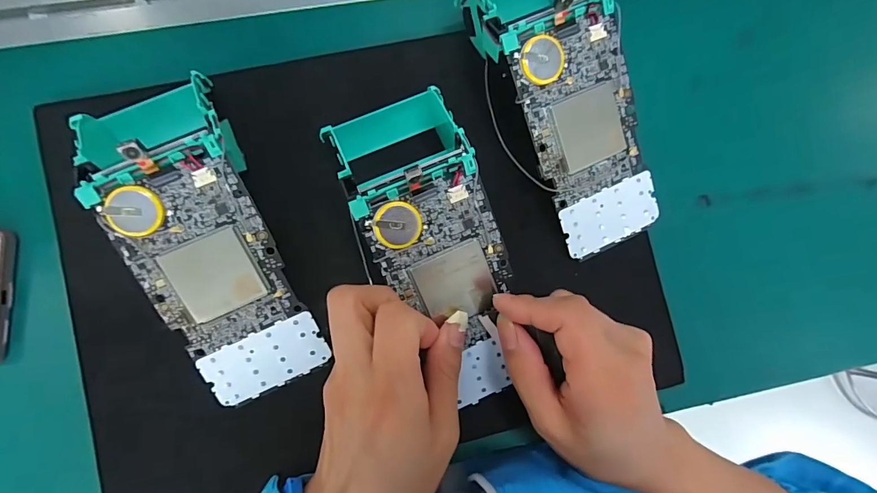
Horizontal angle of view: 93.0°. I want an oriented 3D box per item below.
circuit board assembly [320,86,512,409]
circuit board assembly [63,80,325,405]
[{"bbox_3d":[-0.001,0.003,0.235,0.071,0.045,0.174,-22,93,-6],"label":"circuit board assembly"},{"bbox_3d":[-0.123,0.000,0.225,0.070,0.053,0.174,-22,102,-6],"label":"circuit board assembly"}]

